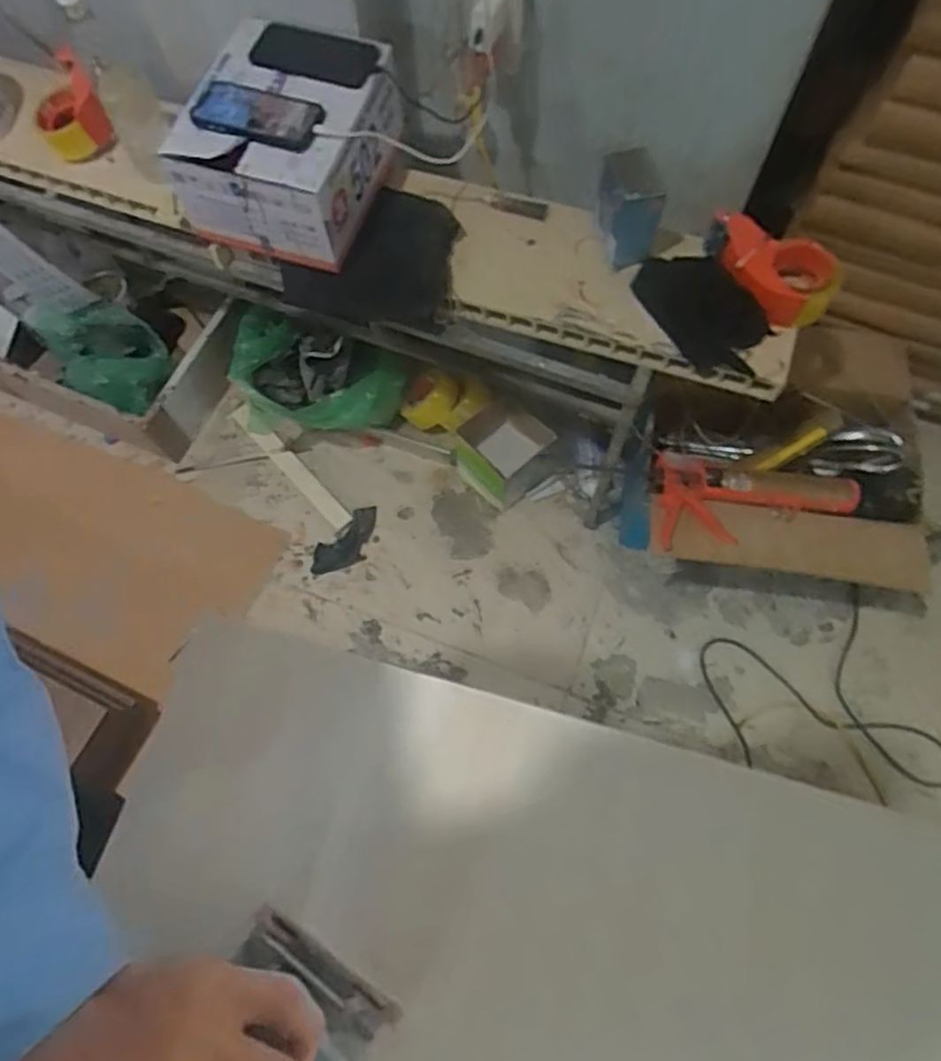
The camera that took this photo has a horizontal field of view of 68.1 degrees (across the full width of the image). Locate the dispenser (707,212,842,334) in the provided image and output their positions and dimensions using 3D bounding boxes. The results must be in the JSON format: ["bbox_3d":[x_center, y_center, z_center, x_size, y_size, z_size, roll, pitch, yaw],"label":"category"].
[{"bbox_3d":[0.383,-0.337,0.896,0.174,0.083,0.100,40,54,10],"label":"dispenser"}]

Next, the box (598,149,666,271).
[{"bbox_3d":[0.204,-0.411,0.902,0.065,0.126,0.080,-8,68,-2],"label":"box"}]

